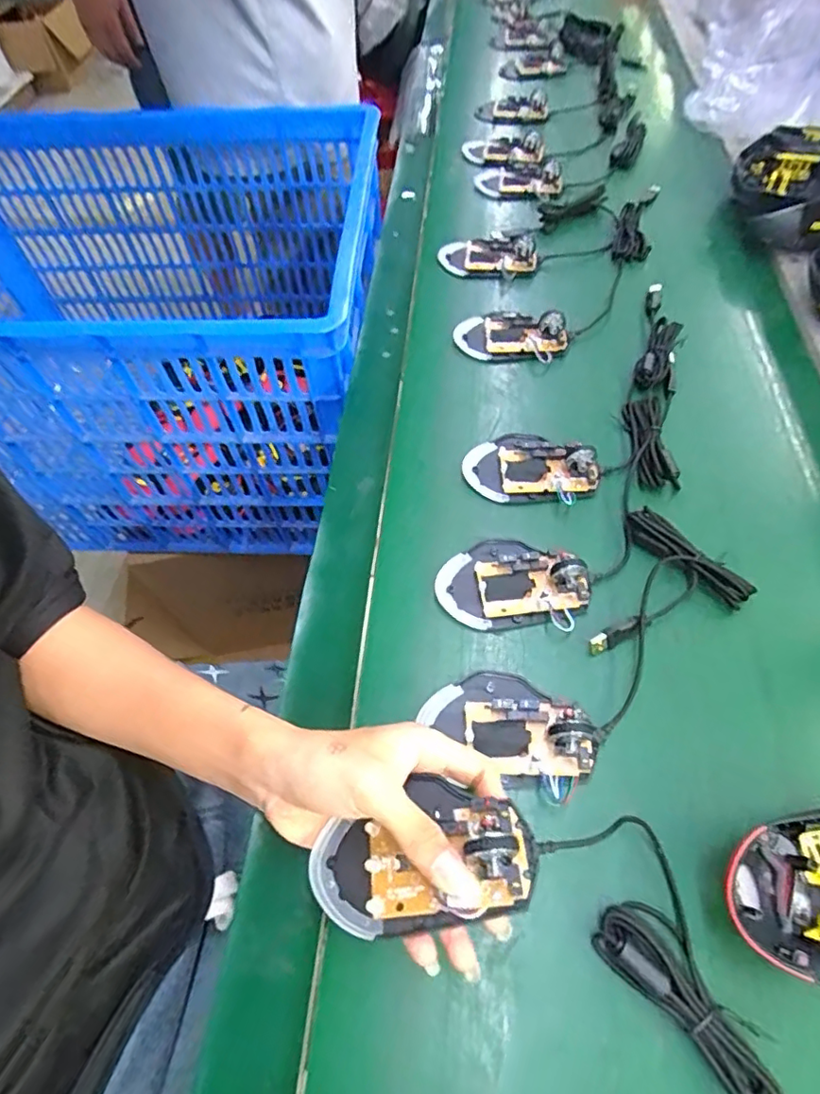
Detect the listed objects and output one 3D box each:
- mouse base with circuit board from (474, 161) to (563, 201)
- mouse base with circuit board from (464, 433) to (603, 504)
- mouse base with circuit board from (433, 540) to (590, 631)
[{"bbox_3d":[0.137,-0.478,0.727,0.125,0.024,0.050,23,61,30],"label":"mouse base with circuit board"},{"bbox_3d":[0.102,-0.071,0.471,0.109,0.030,0.064,5,59,5],"label":"mouse base with circuit board"},{"bbox_3d":[0.077,0.021,0.413,0.109,0.030,0.073,2,58,3],"label":"mouse base with circuit board"}]

